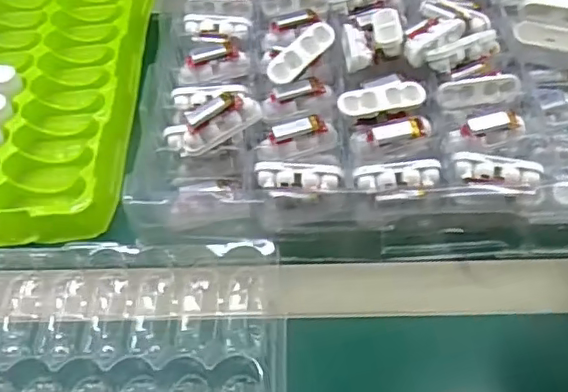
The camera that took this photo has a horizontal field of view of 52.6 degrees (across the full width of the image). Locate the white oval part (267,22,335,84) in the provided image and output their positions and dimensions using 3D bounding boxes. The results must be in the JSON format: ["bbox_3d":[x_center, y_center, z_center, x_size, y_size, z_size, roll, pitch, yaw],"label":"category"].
[{"bbox_3d":[0.013,-0.111,0.451,0.062,0.012,0.022,-44,86,-7],"label":"white oval part"}]

